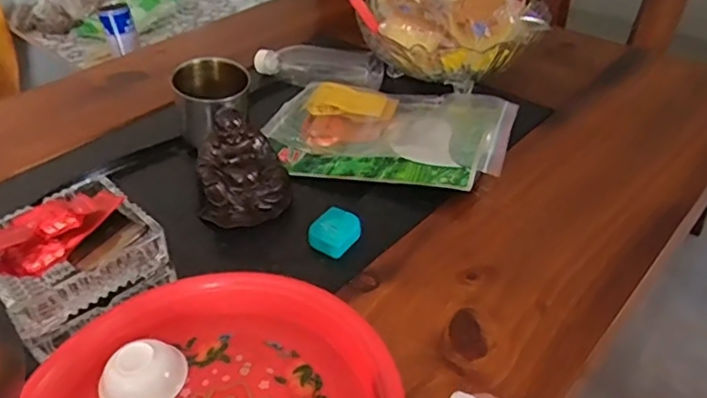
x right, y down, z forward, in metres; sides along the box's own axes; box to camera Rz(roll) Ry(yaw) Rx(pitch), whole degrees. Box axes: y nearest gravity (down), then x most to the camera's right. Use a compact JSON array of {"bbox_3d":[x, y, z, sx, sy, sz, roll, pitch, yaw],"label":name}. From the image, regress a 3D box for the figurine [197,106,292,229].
[{"bbox_3d":[-0.113,-0.029,0.576,0.090,0.089,0.071,-10,40,-9],"label":"figurine"}]

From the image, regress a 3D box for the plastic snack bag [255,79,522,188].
[{"bbox_3d":[0.039,-0.083,0.656,0.272,0.031,0.188,7,40,12],"label":"plastic snack bag"}]

